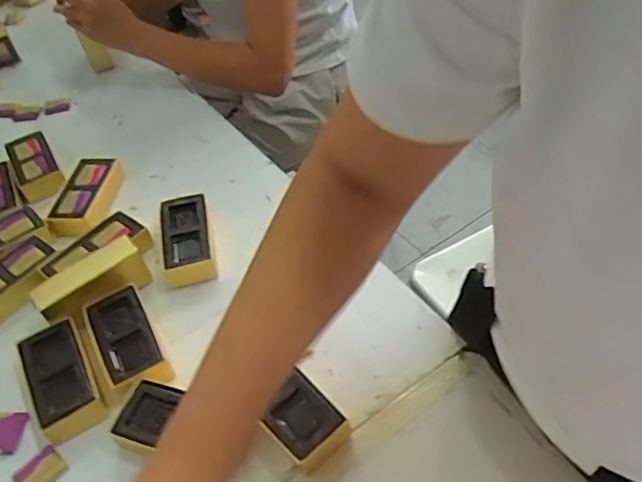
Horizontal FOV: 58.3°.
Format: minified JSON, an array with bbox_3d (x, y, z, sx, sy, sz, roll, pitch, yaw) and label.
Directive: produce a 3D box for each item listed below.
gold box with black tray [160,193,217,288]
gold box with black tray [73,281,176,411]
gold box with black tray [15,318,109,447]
[{"bbox_3d":[-0.155,-0.004,0.666,0.053,0.030,0.116,-13,48,-5],"label":"gold box with black tray"},{"bbox_3d":[-0.198,0.104,0.577,0.067,0.029,0.126,-27,51,-17],"label":"gold box with black tray"},{"bbox_3d":[-0.251,0.135,0.555,0.060,0.030,0.118,-28,51,-18],"label":"gold box with black tray"}]

